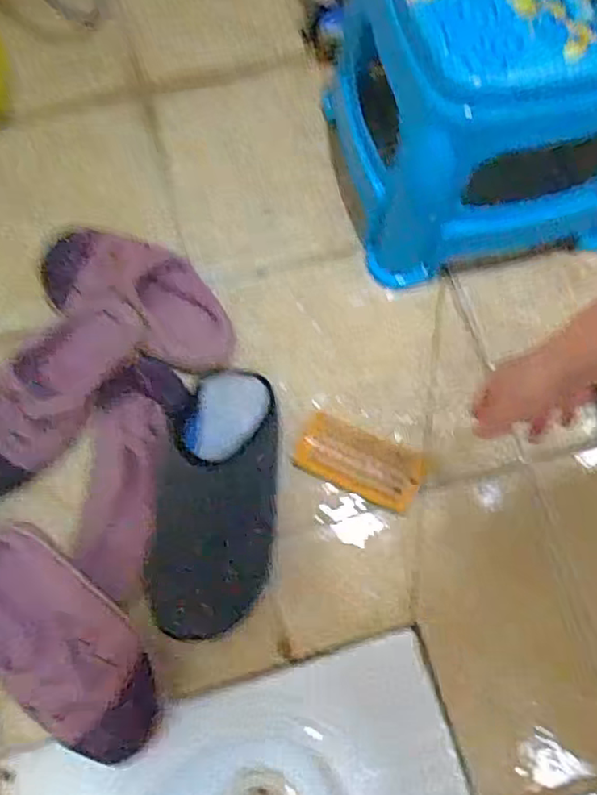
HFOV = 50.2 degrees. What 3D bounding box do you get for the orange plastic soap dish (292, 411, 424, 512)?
[{"bbox_3d":[0.064,0.066,0.672,0.134,0.013,0.066,23,73,6],"label":"orange plastic soap dish"}]

